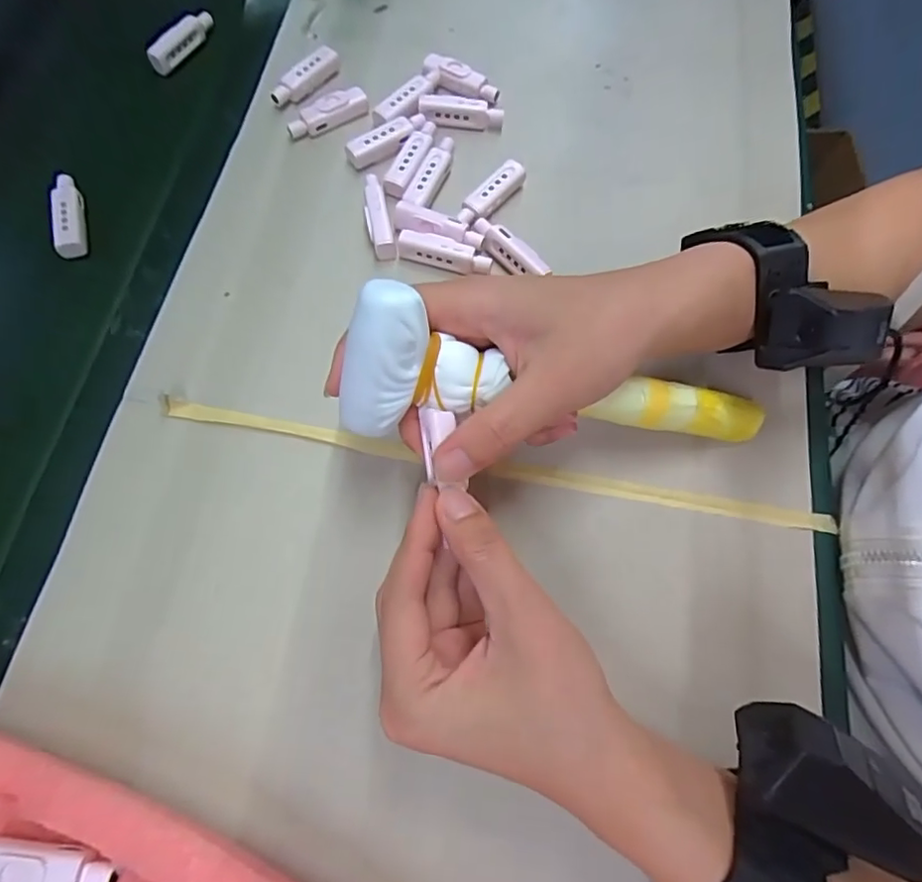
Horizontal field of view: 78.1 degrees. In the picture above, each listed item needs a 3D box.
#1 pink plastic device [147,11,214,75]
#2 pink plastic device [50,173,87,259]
[{"bbox_3d":[-0.202,-0.290,0.413,0.013,0.018,0.055,36,71,12],"label":"pink plastic device"},{"bbox_3d":[-0.245,-0.141,0.355,0.018,0.012,0.054,-16,69,-8],"label":"pink plastic device"}]

